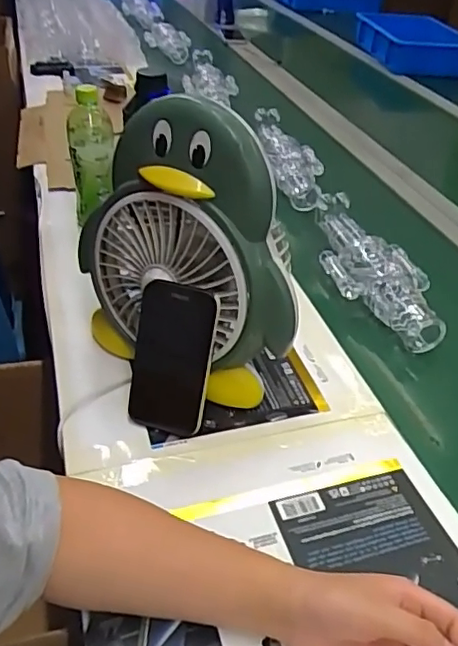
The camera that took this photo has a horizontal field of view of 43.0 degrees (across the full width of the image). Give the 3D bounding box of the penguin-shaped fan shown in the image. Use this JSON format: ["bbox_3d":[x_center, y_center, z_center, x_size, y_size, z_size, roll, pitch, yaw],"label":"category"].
[{"bbox_3d":[-0.045,-0.070,0.593,0.246,0.283,0.091,22,43,22],"label":"penguin-shaped fan"}]

